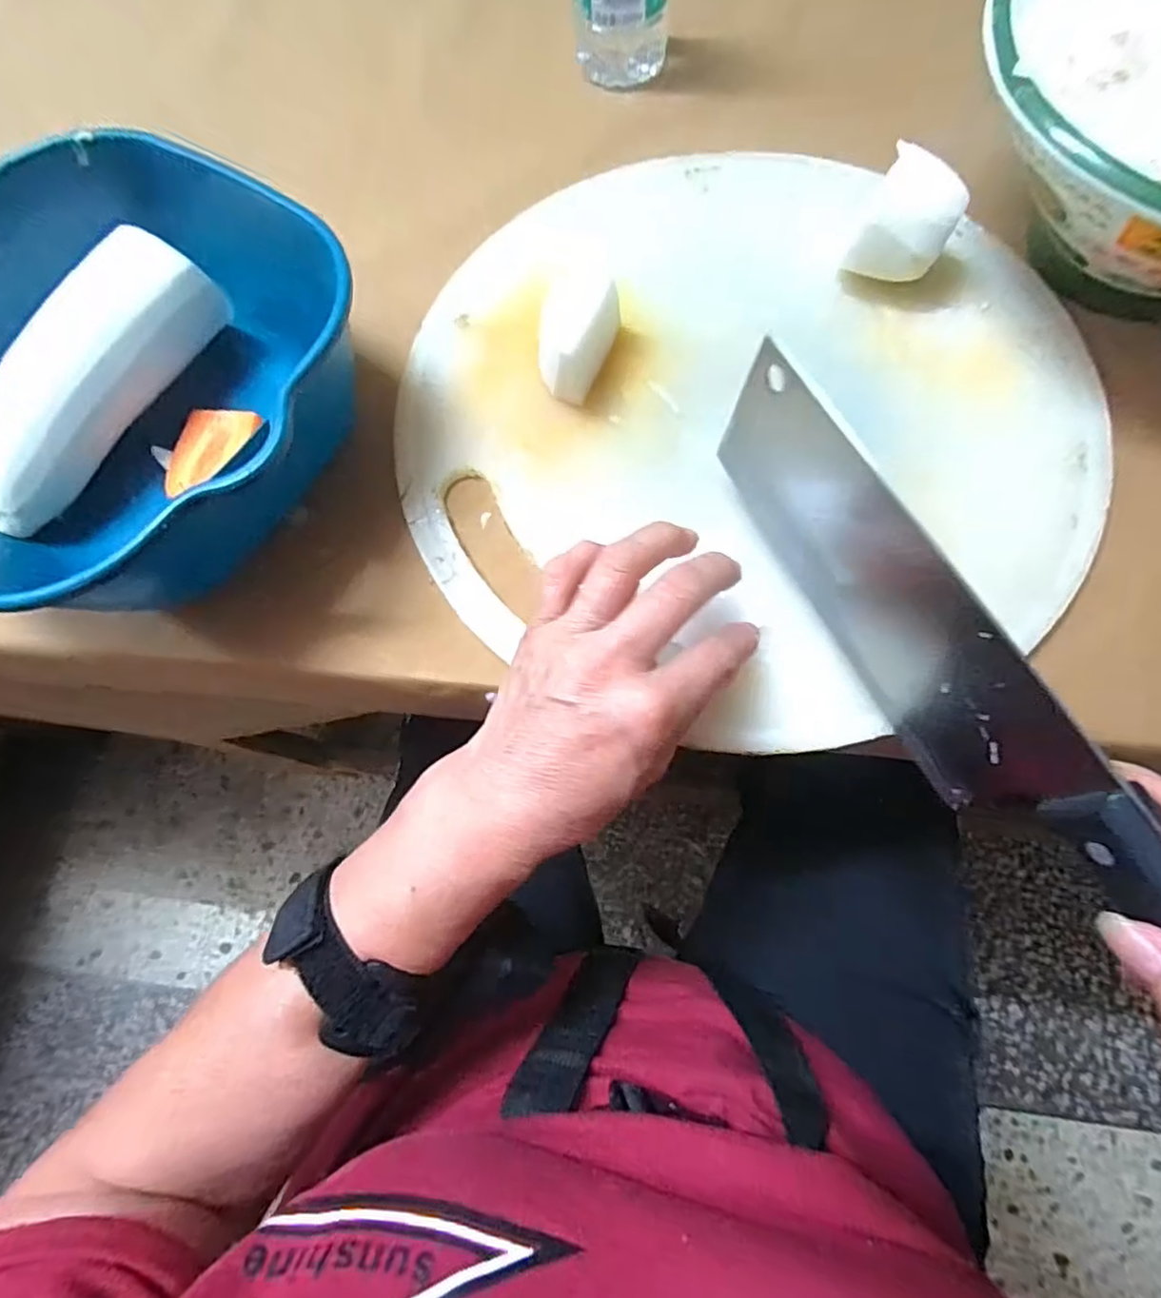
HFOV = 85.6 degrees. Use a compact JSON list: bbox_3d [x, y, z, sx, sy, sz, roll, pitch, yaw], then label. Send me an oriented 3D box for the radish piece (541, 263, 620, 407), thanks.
[{"bbox_3d":[-0.002,-0.158,0.316,0.027,0.043,0.056,21,74,9],"label":"radish piece"}]

